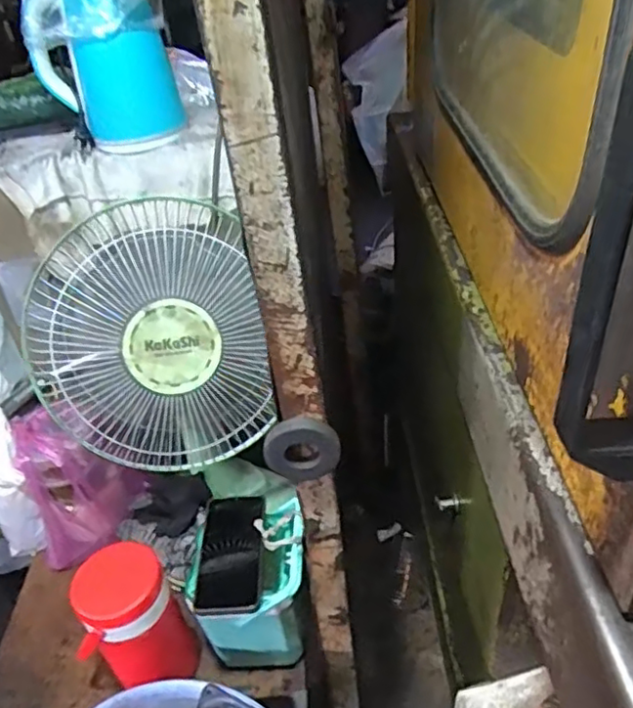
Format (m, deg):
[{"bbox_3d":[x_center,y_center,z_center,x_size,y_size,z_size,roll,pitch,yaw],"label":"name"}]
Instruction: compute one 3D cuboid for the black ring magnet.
[{"bbox_3d":[-0.012,0.087,0.576,0.067,0.068,0.013,-8,36,0],"label":"black ring magnet"}]

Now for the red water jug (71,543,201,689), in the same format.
[{"bbox_3d":[-0.219,0.334,0.781,0.108,0.198,0.090,-17,37,-12],"label":"red water jug"}]

